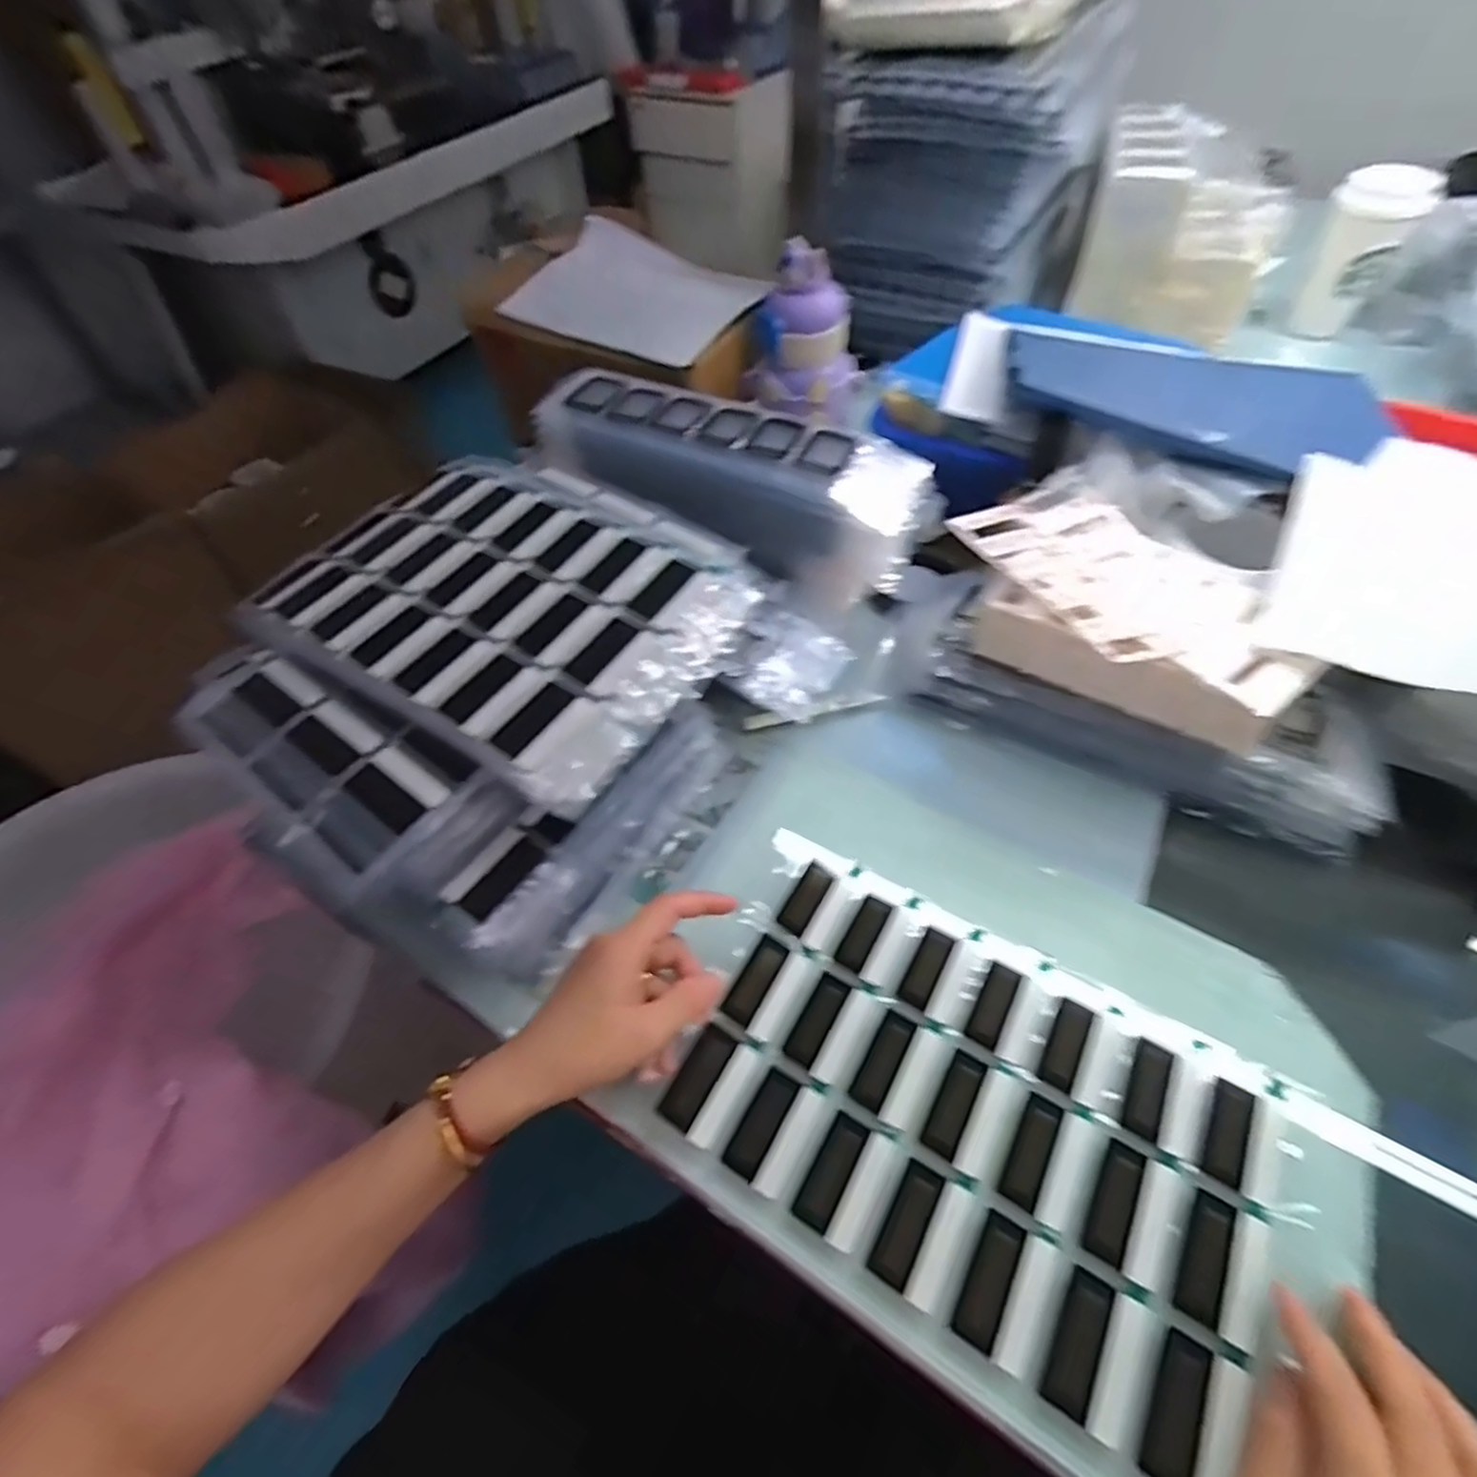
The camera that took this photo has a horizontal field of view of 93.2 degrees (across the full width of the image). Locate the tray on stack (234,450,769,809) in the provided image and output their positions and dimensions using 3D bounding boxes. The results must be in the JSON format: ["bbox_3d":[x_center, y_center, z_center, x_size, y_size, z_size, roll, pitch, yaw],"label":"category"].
[{"bbox_3d":[-0.155,-0.101,0.478,0.300,0.036,0.233,25,59,21],"label":"tray on stack"}]

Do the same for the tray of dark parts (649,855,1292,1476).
[{"bbox_3d":[0.122,0.191,0.366,0.278,0.014,0.187,25,59,21],"label":"tray of dark parts"}]

